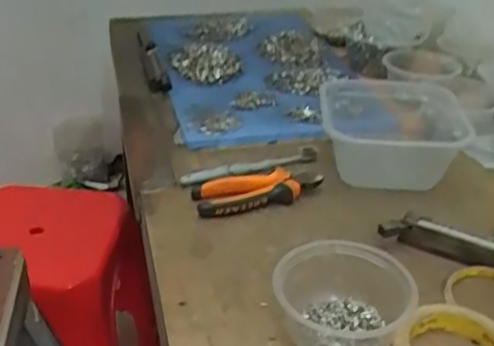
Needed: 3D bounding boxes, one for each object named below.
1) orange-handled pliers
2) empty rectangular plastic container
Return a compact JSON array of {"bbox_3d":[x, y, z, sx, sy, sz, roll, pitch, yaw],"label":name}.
[{"bbox_3d":[0.013,0.015,0.718,0.148,0.026,0.061,-11,33,-14],"label":"orange-handled pliers"},{"bbox_3d":[0.186,-0.060,0.807,0.170,0.087,0.186,4,32,9],"label":"empty rectangular plastic container"}]

